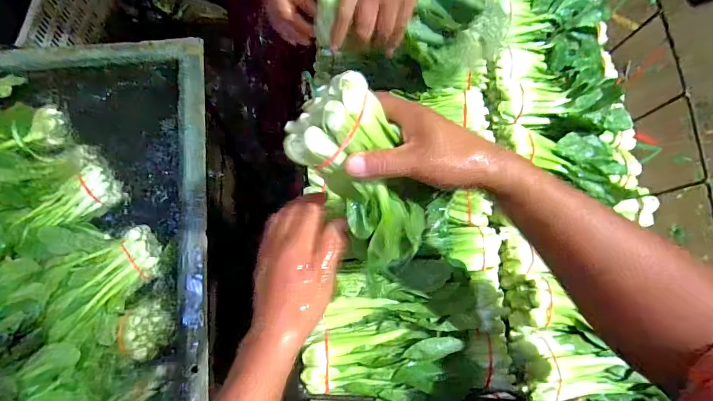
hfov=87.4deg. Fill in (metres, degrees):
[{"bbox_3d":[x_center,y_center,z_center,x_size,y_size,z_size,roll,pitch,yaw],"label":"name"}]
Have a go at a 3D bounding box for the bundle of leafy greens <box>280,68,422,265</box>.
[{"bbox_3d":[0.006,-0.015,0.365,0.088,0.054,0.195,-31,119,-9],"label":"bundle of leafy greens"}]

